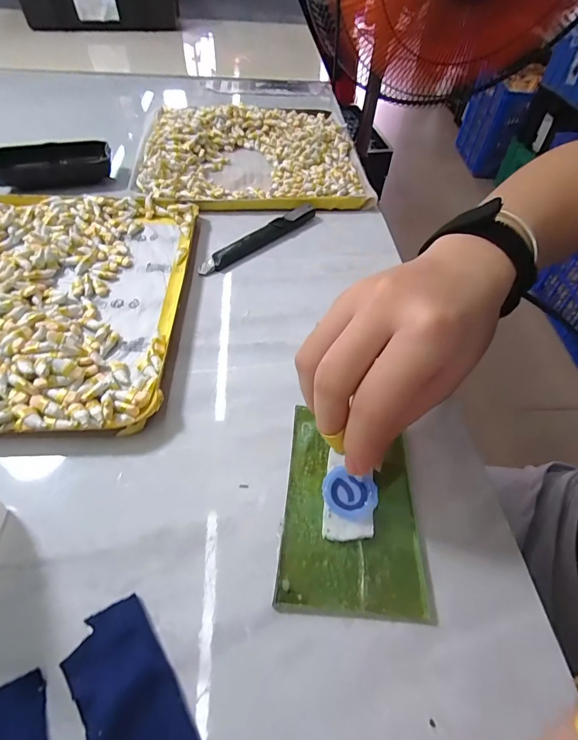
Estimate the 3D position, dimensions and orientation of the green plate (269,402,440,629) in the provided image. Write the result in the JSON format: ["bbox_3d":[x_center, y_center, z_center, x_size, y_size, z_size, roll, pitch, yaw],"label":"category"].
[{"bbox_3d":[0.034,0.070,0.200,0.070,0.006,0.098,6,52,0],"label":"green plate"}]

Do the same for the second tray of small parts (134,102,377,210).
[{"bbox_3d":[-0.044,-0.244,0.426,0.233,0.029,0.212,-5,53,-9],"label":"second tray of small parts"}]

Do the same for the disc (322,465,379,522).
[{"bbox_3d":[0.031,0.063,0.197,0.027,0.007,0.025,2,52,-3],"label":"disc"}]

